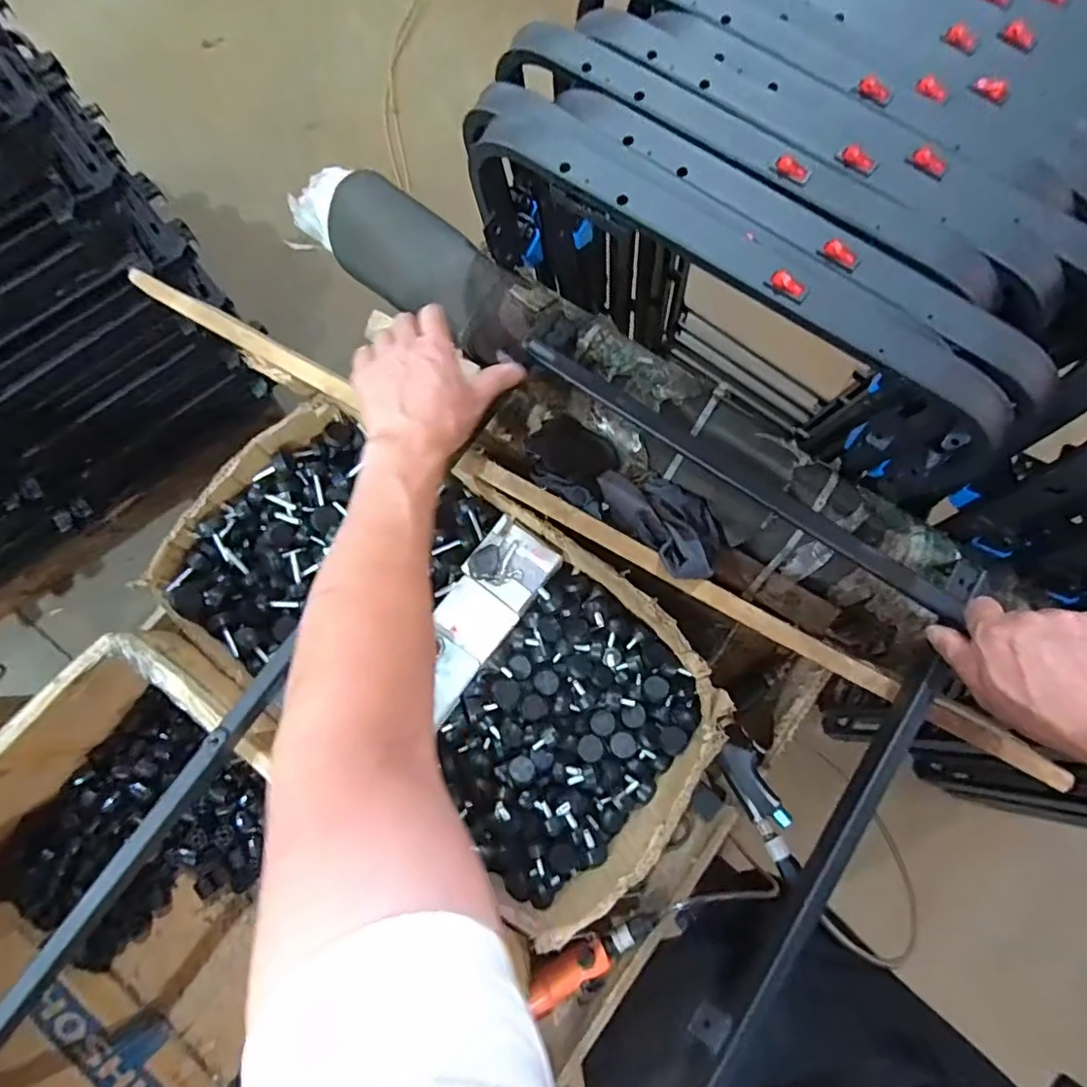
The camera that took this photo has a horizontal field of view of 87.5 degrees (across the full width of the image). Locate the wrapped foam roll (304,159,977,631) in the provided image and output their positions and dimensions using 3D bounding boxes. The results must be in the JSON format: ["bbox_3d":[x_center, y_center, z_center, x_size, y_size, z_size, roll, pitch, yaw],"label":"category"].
[{"bbox_3d":[0.048,-0.182,0.617,0.830,0.096,0.130,35,79,7],"label":"wrapped foam roll"}]

